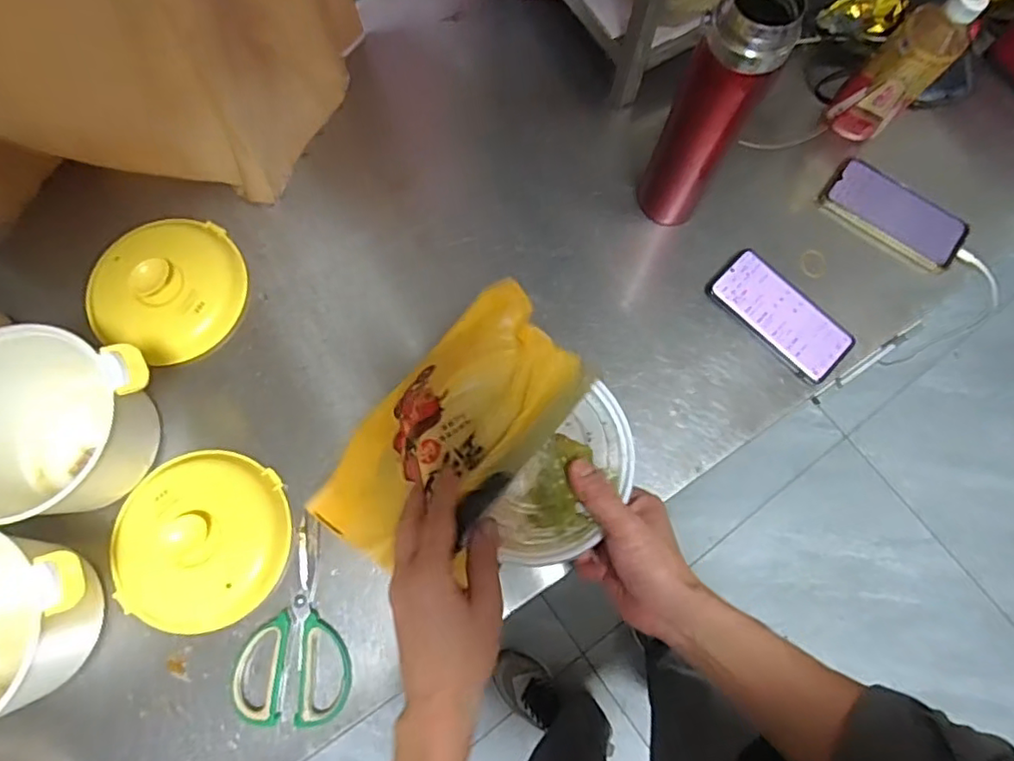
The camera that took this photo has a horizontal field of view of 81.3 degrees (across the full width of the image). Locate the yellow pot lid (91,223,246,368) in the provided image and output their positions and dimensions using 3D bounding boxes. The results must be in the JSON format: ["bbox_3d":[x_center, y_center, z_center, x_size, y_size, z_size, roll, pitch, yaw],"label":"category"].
[{"bbox_3d":[-0.375,-0.108,0.645,0.159,0.041,0.161,0,75,0],"label":"yellow pot lid"}]

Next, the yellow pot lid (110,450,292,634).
[{"bbox_3d":[-0.300,0.152,0.567,0.160,0.036,0.161,0,75,0],"label":"yellow pot lid"}]

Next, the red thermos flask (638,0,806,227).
[{"bbox_3d":[0.194,-0.250,0.575,0.073,0.260,0.063,25,76,7],"label":"red thermos flask"}]

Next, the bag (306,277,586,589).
[{"bbox_3d":[-0.047,0.041,0.497,0.132,0.126,0.247,43,79,11],"label":"bag"}]

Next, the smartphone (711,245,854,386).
[{"bbox_3d":[0.304,-0.074,0.655,0.078,0.011,0.158,-43,79,-11],"label":"smartphone"}]

